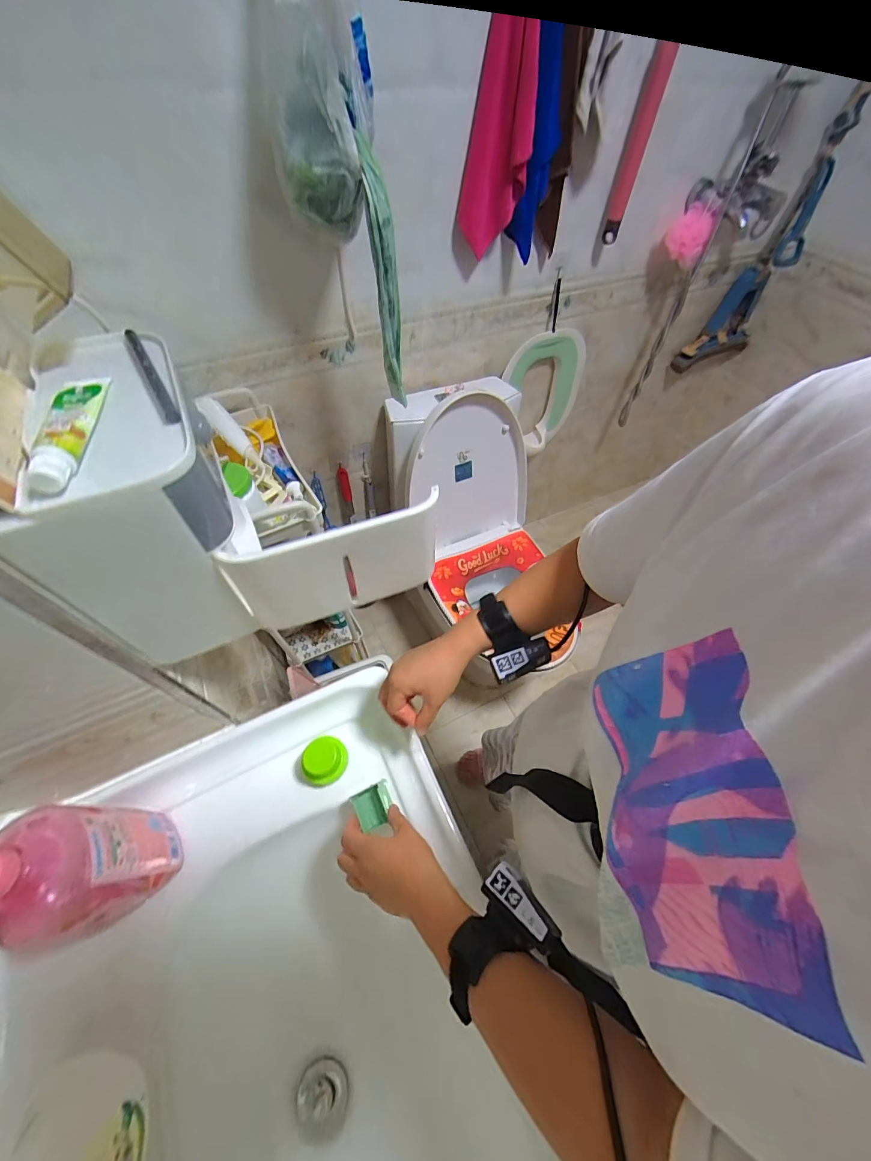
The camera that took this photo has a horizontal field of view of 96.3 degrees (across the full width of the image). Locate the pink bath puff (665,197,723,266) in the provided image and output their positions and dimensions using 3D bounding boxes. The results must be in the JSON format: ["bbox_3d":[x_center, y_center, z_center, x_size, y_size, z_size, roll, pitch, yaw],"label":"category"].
[{"bbox_3d":[0.621,-0.851,0.950,0.091,0.108,0.067,23,59,12],"label":"pink bath puff"}]

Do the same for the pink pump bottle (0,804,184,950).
[{"bbox_3d":[-0.343,0.263,0.363,0.098,0.247,0.081,27,60,14],"label":"pink pump bottle"}]

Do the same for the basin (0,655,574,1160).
[{"bbox_3d":[-0.117,0.540,0.403,0.455,0.248,0.779,-22,60,-16],"label":"basin"}]

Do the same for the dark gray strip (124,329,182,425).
[{"bbox_3d":[-0.231,-0.168,0.314,0.012,0.011,0.139,-28,62,-19],"label":"dark gray strip"}]

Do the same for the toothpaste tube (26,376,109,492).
[{"bbox_3d":[-0.248,-0.107,0.262,0.027,0.018,0.126,-13,58,-11],"label":"toothpaste tube"}]

